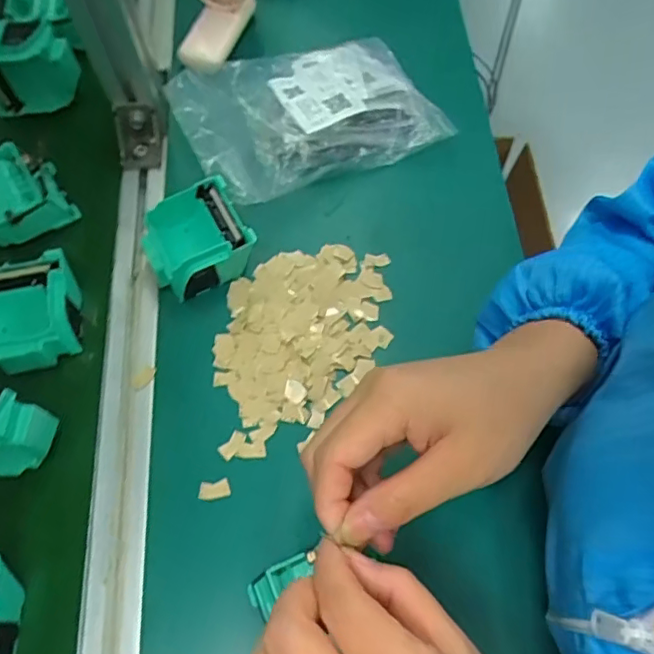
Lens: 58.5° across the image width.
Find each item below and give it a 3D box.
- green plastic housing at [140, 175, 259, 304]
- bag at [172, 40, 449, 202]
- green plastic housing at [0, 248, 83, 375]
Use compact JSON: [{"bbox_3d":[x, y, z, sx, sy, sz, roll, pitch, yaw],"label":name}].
[{"bbox_3d":[-0.103,-0.069,0.461,0.078,0.039,0.071,-27,67,-10],"label":"green plastic housing"},{"bbox_3d":[-0.019,-0.187,0.509,0.203,0.041,0.148,-23,67,-9],"label":"bag"},{"bbox_3d":[-0.229,-0.011,0.443,0.074,0.037,0.081,-6,65,-1],"label":"green plastic housing"}]

